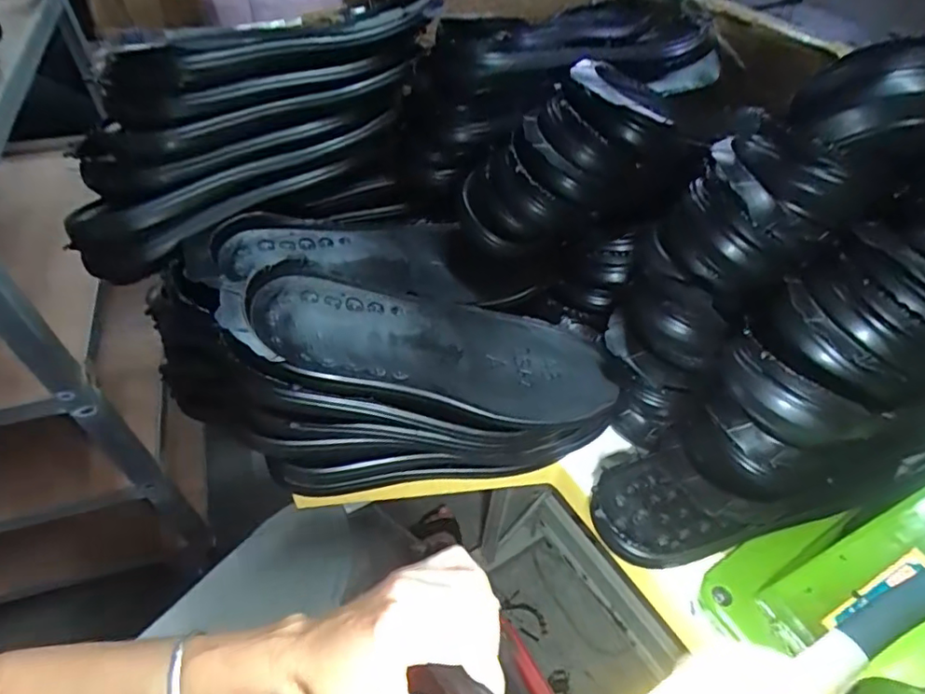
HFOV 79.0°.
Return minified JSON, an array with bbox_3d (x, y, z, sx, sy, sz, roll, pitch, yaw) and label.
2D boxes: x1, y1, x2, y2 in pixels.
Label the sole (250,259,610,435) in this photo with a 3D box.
[{"bbox_3d":[-0.015,-0.002,0.417,0.261,0.031,0.104,13,47,-16],"label":"sole"}]

